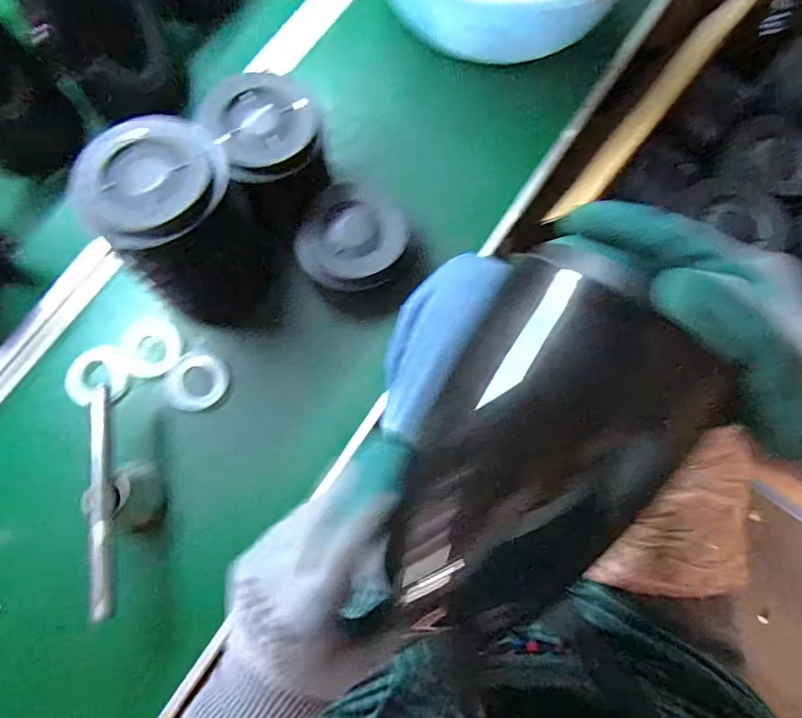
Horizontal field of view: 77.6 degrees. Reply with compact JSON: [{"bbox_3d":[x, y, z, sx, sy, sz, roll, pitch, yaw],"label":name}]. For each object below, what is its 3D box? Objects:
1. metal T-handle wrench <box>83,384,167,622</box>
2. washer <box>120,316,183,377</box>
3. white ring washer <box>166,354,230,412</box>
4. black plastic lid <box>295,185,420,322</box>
[{"bbox_3d":[-0.256,0.127,0.466,0.034,0.071,0.194,-9,76,-2],"label":"metal T-handle wrench"},{"bbox_3d":[-0.263,-0.011,0.532,0.060,0.013,0.061,0,76,1],"label":"washer"},{"bbox_3d":[-0.213,0.025,0.525,0.057,0.011,0.062,0,76,1],"label":"white ring washer"},{"bbox_3d":[-0.047,-0.119,0.537,0.122,0.054,0.129,0,76,1],"label":"black plastic lid"}]

